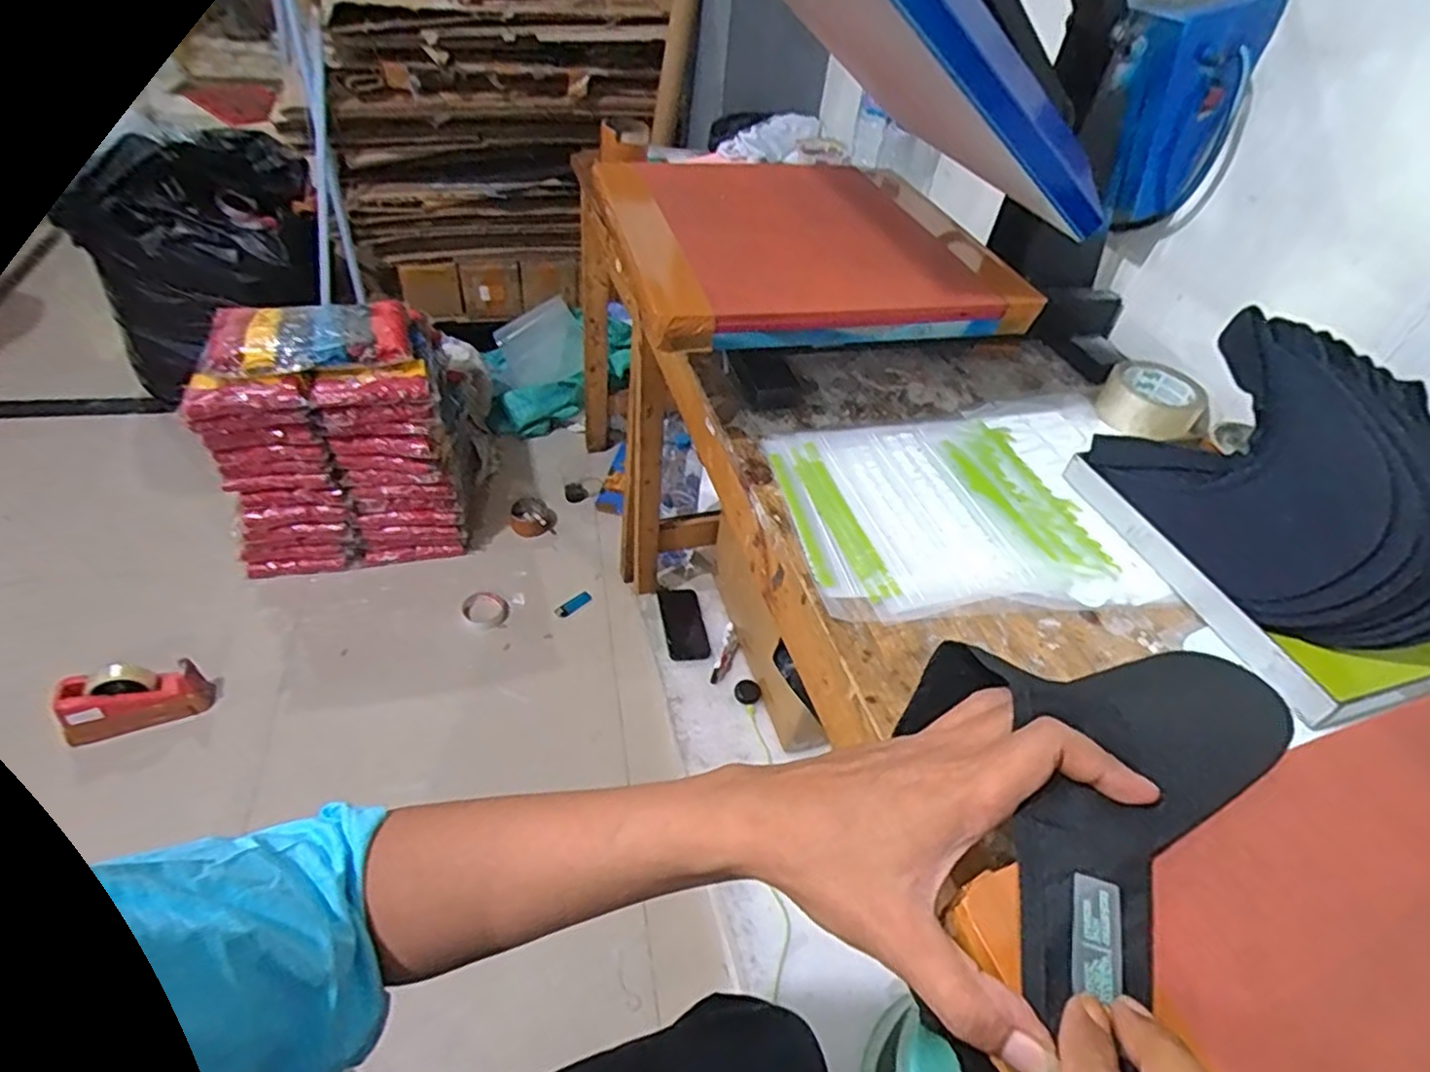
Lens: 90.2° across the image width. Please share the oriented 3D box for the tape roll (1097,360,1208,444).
[{"bbox_3d":[0.498,-0.154,0.814,0.100,0.049,0.100,4,44,-4],"label":"tape roll"}]

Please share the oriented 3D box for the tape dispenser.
[{"bbox_3d":[-0.926,0.260,1.145,0.196,0.115,0.060,-17,49,-23],"label":"tape dispenser"}]

